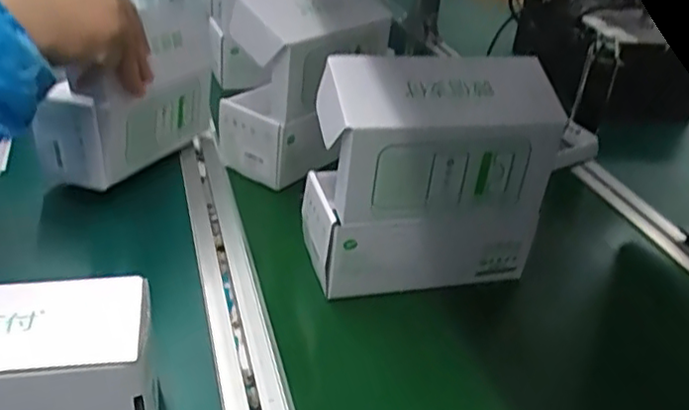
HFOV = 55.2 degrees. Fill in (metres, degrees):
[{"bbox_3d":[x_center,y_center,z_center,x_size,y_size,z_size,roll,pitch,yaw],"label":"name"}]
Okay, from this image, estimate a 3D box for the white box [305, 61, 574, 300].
[{"bbox_3d":[0.063,-0.023,0.550,0.194,0.187,0.099,-4,32,-15],"label":"white box"}]

